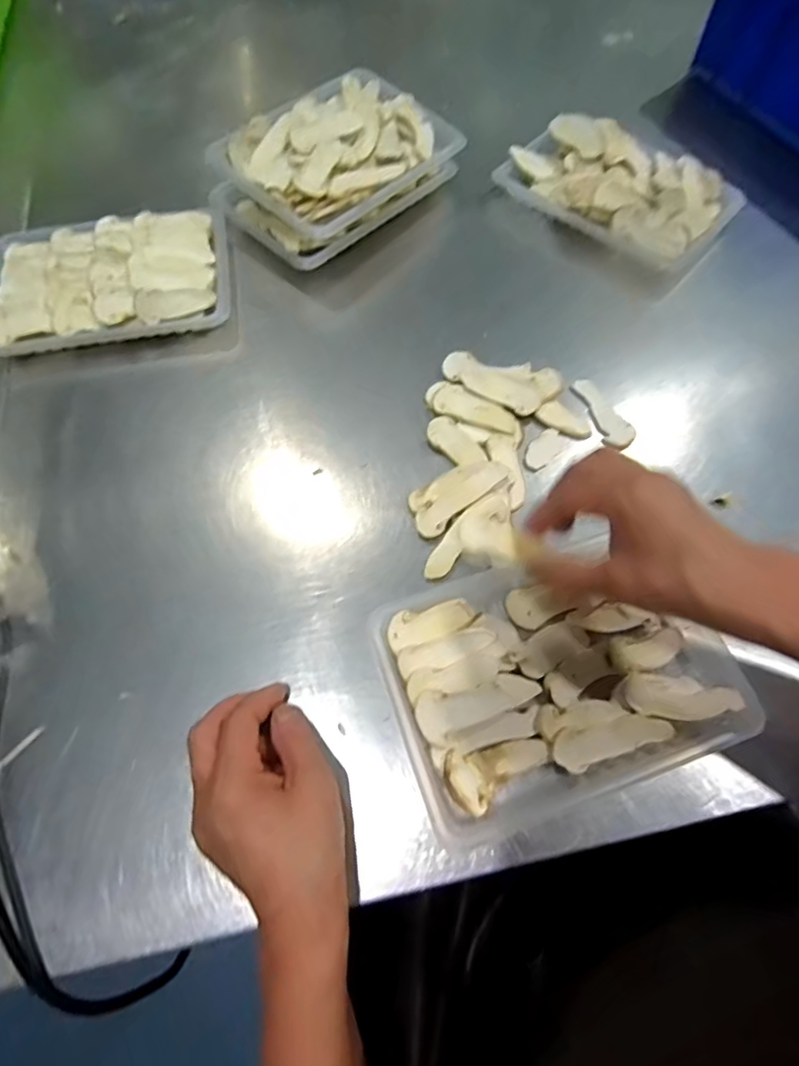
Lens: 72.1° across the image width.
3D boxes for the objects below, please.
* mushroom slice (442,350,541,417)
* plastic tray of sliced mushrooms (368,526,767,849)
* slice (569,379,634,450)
[{"bbox_3d":[0.075,-0.124,0.449,0.085,0.009,0.029,33,68,12],"label":"mushroom slice"},{"bbox_3d":[0.099,0.085,0.345,0.205,0.026,0.148,-17,67,-10],"label":"plastic tray of sliced mushrooms"},{"bbox_3d":[0.165,-0.099,0.445,0.027,0.007,0.070,-14,67,-9],"label":"slice"}]

